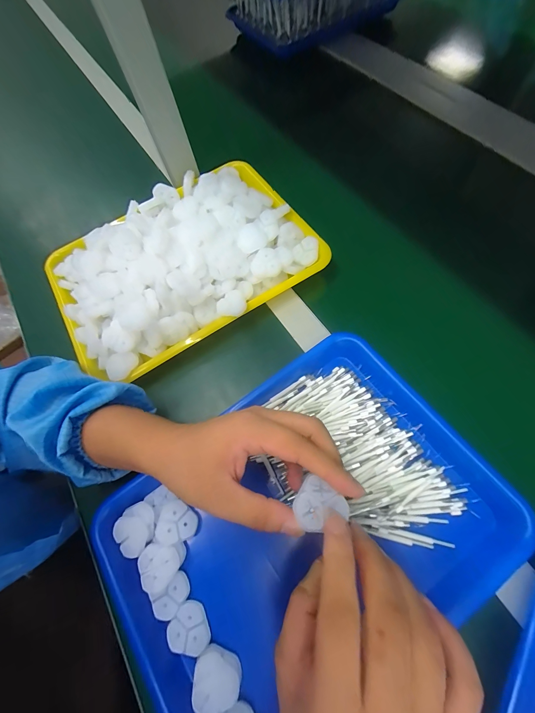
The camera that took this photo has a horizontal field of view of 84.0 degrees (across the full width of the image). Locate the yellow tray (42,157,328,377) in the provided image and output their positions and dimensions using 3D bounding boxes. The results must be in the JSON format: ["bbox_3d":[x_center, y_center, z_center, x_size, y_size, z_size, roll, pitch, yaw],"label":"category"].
[{"bbox_3d":[-0.114,-0.131,0.383,0.325,0.049,0.235,-30,73,-12],"label":"yellow tray"}]

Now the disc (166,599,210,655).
[{"bbox_3d":[-0.069,0.234,0.254,0.035,0.005,0.036,-2,67,5],"label":"disc"}]

